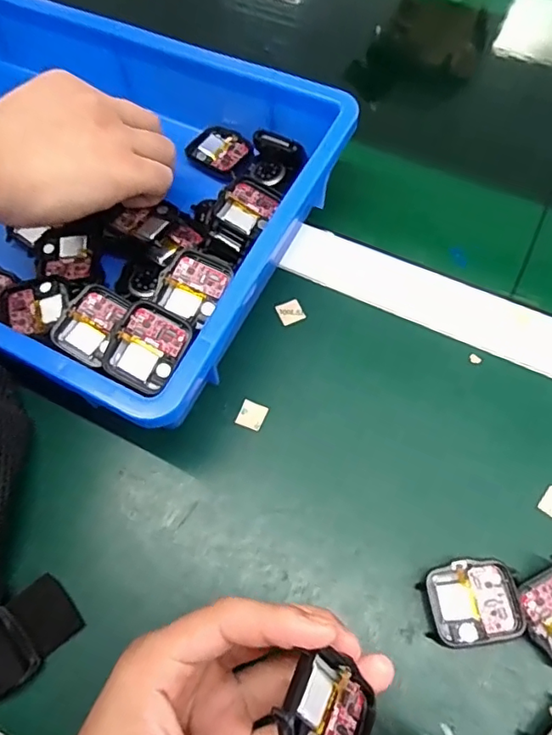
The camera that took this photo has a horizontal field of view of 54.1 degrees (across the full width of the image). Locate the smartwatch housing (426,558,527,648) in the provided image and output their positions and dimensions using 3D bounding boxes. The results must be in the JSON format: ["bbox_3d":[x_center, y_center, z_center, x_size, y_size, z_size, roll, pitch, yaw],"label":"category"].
[{"bbox_3d":[0.099,0.117,0.271,0.042,0.012,0.037,-9,64,-3],"label":"smartwatch housing"}]

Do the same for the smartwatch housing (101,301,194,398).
[{"bbox_3d":[-0.066,-0.010,0.281,0.035,0.005,0.043,24,90,0],"label":"smartwatch housing"}]

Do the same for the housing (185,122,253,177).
[{"bbox_3d":[-0.042,-0.162,0.401,0.049,0.006,0.043,28,67,14],"label":"housing"}]

